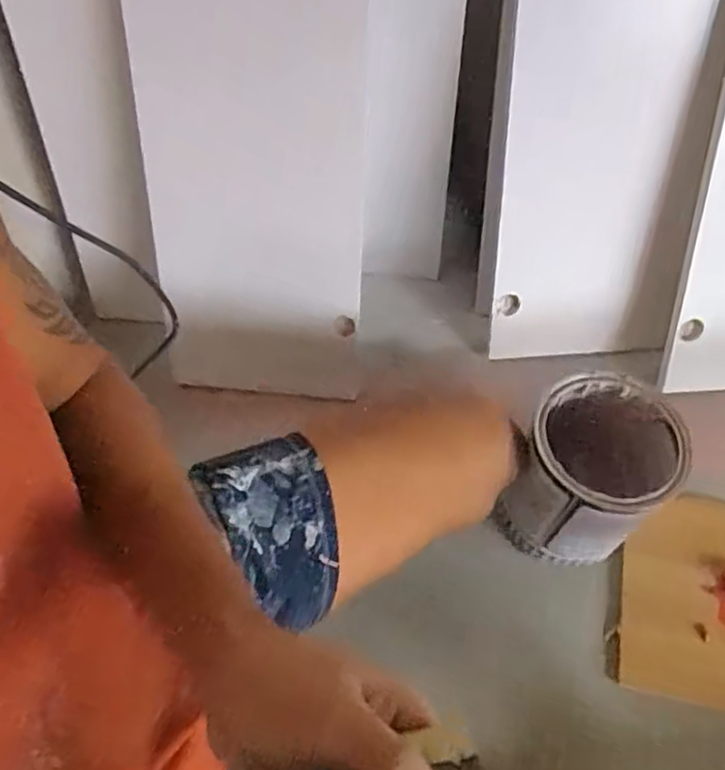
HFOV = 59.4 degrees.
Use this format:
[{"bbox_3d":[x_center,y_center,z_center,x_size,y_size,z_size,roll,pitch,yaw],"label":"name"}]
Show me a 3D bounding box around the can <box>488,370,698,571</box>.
[{"bbox_3d":[0.256,0.107,0.735,0.169,0.206,0.147,-39,63,-20],"label":"can"}]

